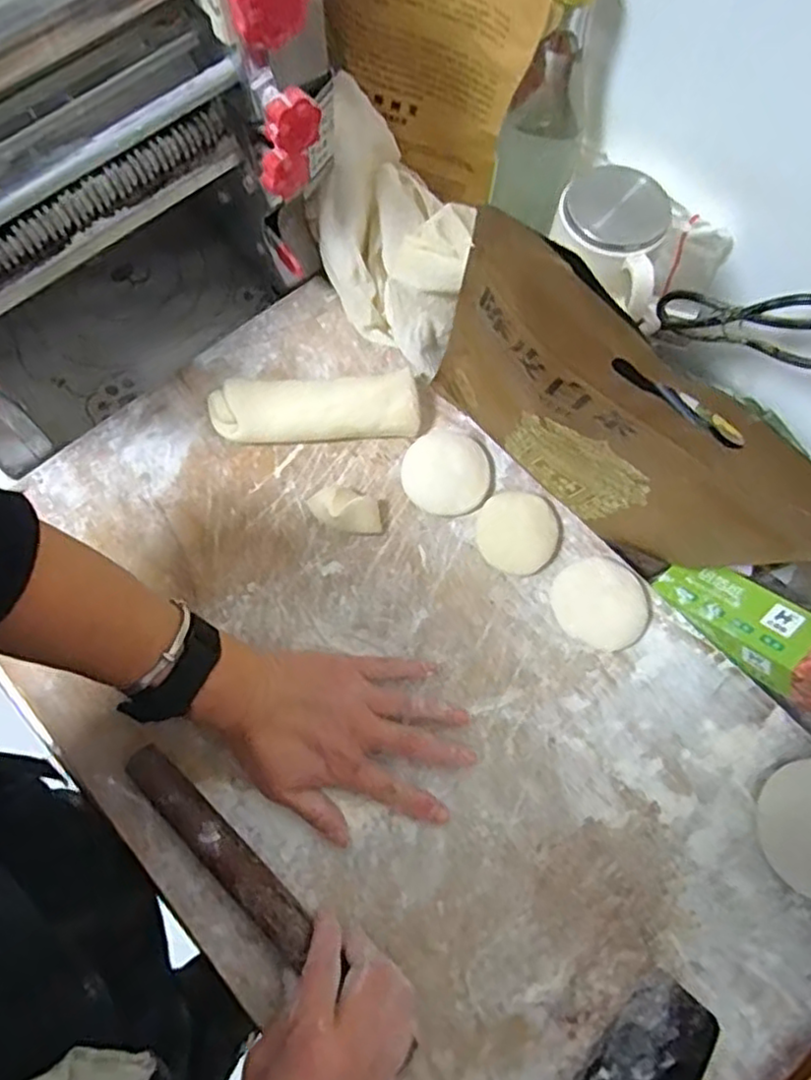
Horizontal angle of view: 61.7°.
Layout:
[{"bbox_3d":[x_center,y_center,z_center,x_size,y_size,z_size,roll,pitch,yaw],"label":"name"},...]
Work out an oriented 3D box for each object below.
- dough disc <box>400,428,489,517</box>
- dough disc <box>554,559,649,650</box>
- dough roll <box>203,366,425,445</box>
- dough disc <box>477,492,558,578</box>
[{"bbox_3d":[0.030,-0.054,0.531,0.065,0.015,0.070,0,72,1],"label":"dough disc"},{"bbox_3d":[0.143,0.046,0.494,0.064,0.015,0.066,0,72,1],"label":"dough disc"},{"bbox_3d":[-0.071,-0.103,0.535,0.159,0.034,0.047,-4,72,-1],"label":"dough roll"},{"bbox_3d":[0.086,-0.007,0.522,0.060,0.014,0.065,0,72,1],"label":"dough disc"}]

